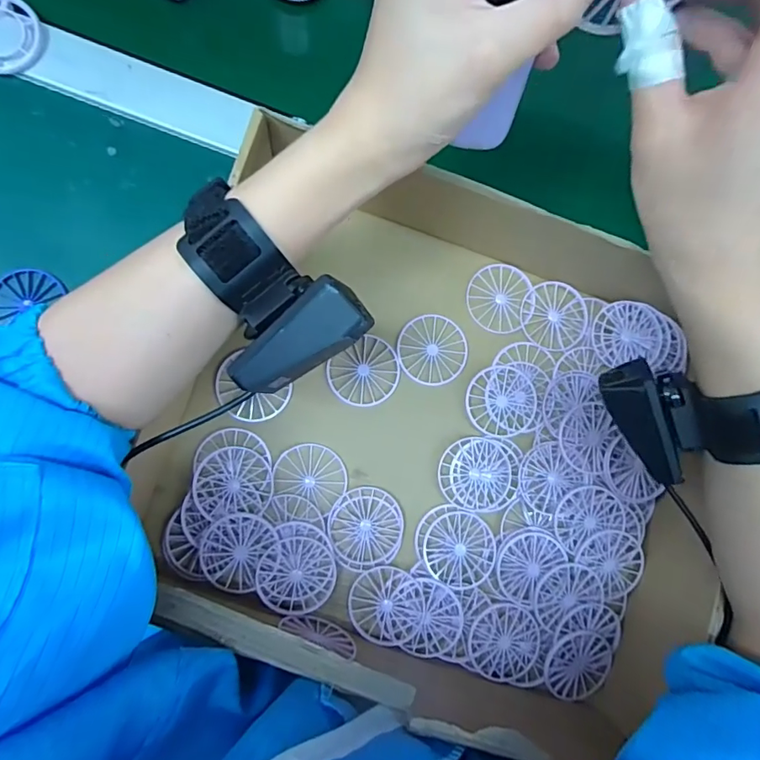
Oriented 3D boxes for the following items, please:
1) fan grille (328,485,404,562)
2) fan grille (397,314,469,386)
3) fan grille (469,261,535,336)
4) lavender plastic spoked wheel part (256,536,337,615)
[{"bbox_3d":[-0.010,0.099,0.334,0.048,0.004,0.048,10,86,-6],"label":"fan grille"},{"bbox_3d":[0.038,-0.022,0.351,0.049,0.004,0.049,0,87,-6],"label":"fan grille"},{"bbox_3d":[0.089,-0.060,0.361,0.048,0.004,0.050,0,87,-6],"label":"fan grille"},{"bbox_3d":[-0.055,0.128,0.321,0.049,0.007,0.047,10,86,-6],"label":"lavender plastic spoked wheel part"}]

